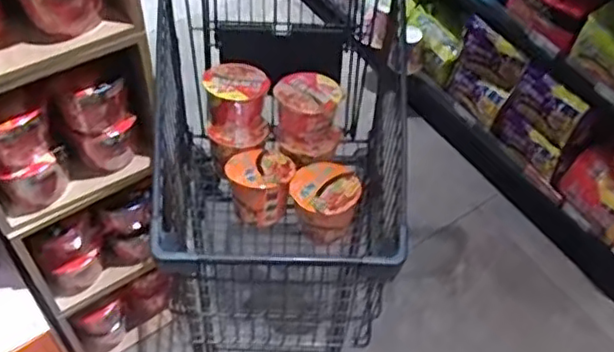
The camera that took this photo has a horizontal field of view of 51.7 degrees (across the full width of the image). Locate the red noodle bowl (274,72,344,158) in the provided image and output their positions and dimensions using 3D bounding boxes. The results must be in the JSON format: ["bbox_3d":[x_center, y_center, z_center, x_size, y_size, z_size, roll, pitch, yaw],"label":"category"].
[{"bbox_3d":[0.004,-0.123,1.259,0.128,0.124,0.125,2,52,-3],"label":"red noodle bowl"}]

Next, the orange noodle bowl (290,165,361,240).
[{"bbox_3d":[0.033,0.047,1.203,0.122,0.102,0.107,18,53,9],"label":"orange noodle bowl"}]

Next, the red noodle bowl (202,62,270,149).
[{"bbox_3d":[-0.138,-0.143,1.253,0.120,0.118,0.132,2,52,-3],"label":"red noodle bowl"}]

